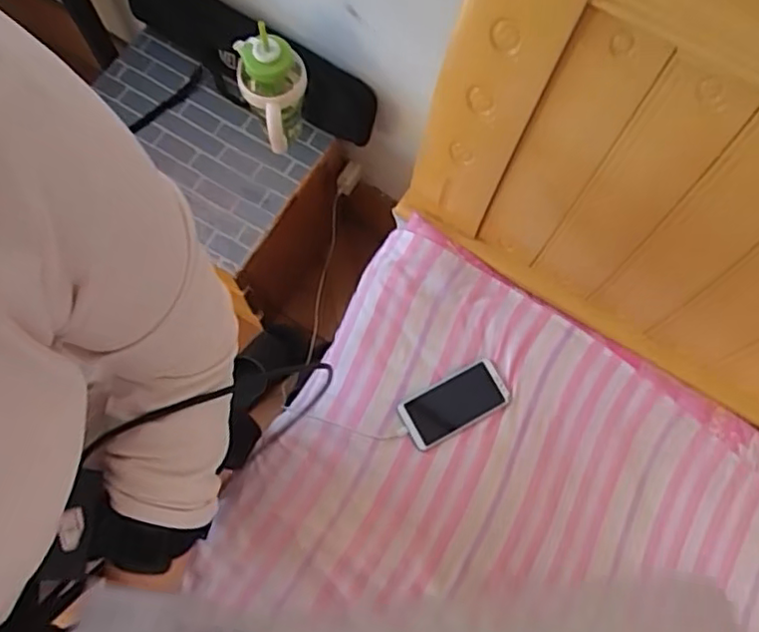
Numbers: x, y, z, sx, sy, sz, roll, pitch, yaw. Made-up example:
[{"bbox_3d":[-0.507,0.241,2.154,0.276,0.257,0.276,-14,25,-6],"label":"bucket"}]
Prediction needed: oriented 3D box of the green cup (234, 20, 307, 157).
[{"bbox_3d":[-0.166,-0.336,1.005,0.103,0.221,0.131,-6,73,-4],"label":"green cup"}]

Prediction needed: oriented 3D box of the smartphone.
[{"bbox_3d":[0.109,0.125,0.904,0.160,0.016,0.074,-26,75,-9],"label":"smartphone"}]

